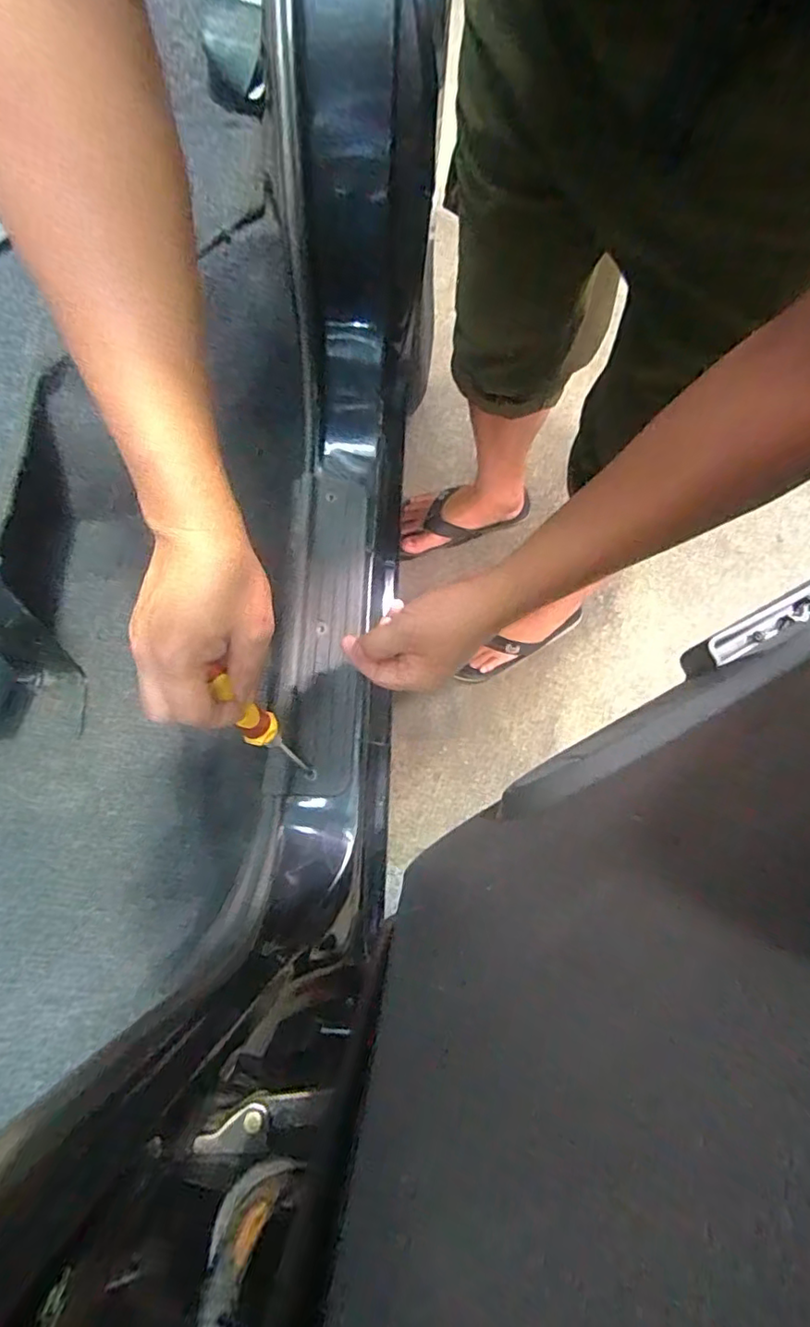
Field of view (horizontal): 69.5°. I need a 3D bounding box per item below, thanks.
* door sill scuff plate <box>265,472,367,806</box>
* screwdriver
[{"bbox_3d":[-0.083,-0.038,0.590,0.082,0.015,0.331,6,78,-13],"label":"door sill scuff plate"},{"bbox_3d":[-0.117,0.055,0.480,0.027,0.194,0.025,-4,62,7],"label":"screwdriver"}]

